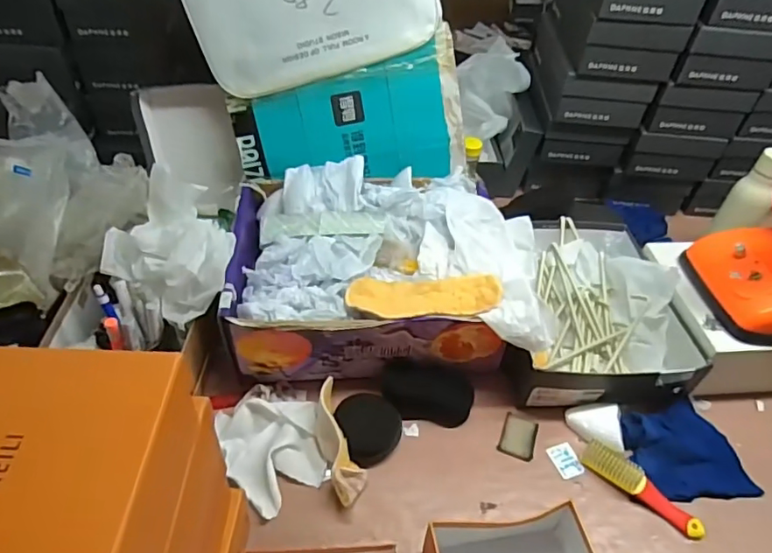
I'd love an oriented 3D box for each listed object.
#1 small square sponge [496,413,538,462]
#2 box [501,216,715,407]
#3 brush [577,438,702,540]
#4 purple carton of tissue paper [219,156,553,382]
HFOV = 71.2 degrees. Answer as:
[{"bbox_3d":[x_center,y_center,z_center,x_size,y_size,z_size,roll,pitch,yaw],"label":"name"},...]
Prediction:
[{"bbox_3d":[0.182,0.221,0.741,0.047,0.005,0.059,19,47,15],"label":"small square sponge"},{"bbox_3d":[0.310,0.040,0.854,0.260,0.096,0.328,1,45,-2],"label":"box"},{"bbox_3d":[0.329,0.269,0.691,0.157,0.023,0.035,33,52,26],"label":"brush"},{"bbox_3d":[-0.007,-0.016,0.823,0.433,0.168,0.336,0,45,-4],"label":"purple carton of tissue paper"}]

